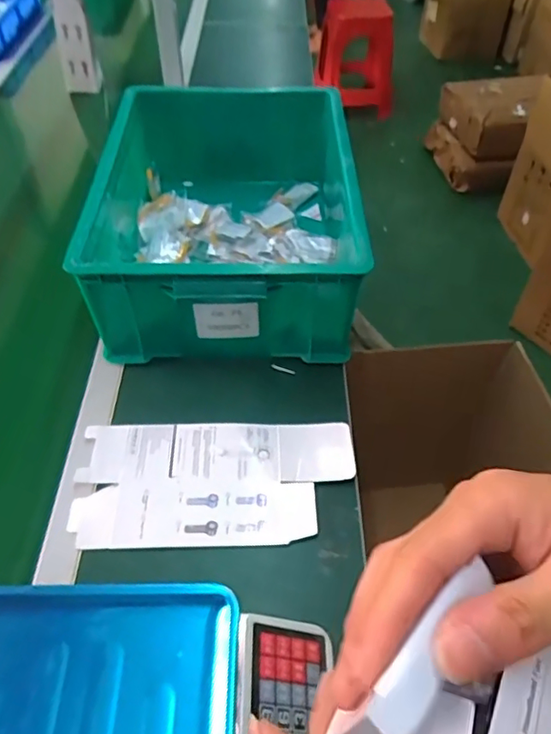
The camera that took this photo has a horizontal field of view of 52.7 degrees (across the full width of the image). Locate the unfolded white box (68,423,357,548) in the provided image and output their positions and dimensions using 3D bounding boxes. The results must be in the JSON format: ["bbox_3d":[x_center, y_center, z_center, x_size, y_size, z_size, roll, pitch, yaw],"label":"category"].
[{"bbox_3d":[-0.066,0.128,0.634,0.308,0.010,0.148,-1,50,-1],"label":"unfolded white box"}]

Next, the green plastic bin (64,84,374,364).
[{"bbox_3d":[-0.079,-0.239,0.846,0.369,0.184,0.491,0,50,0],"label":"green plastic bin"}]

